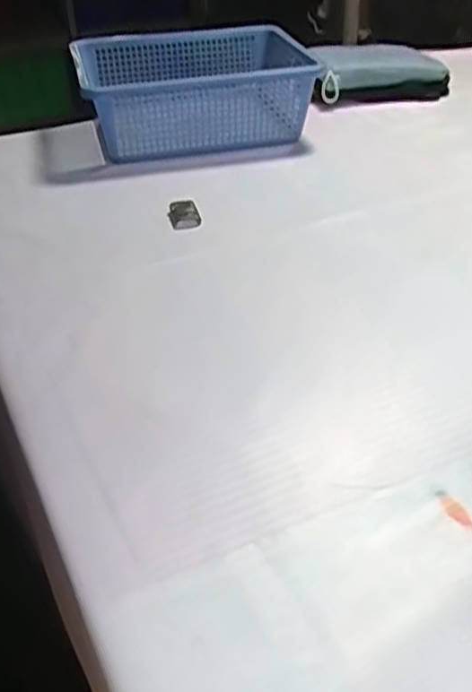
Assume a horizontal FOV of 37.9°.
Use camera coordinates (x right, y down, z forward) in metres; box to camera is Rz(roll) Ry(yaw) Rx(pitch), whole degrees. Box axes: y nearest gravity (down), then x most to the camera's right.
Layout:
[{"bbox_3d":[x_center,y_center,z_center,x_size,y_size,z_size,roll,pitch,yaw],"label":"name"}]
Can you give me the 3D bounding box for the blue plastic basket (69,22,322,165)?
[{"bbox_3d":[-0.052,-0.336,0.886,0.280,0.091,0.269,-10,37,-11],"label":"blue plastic basket"}]

